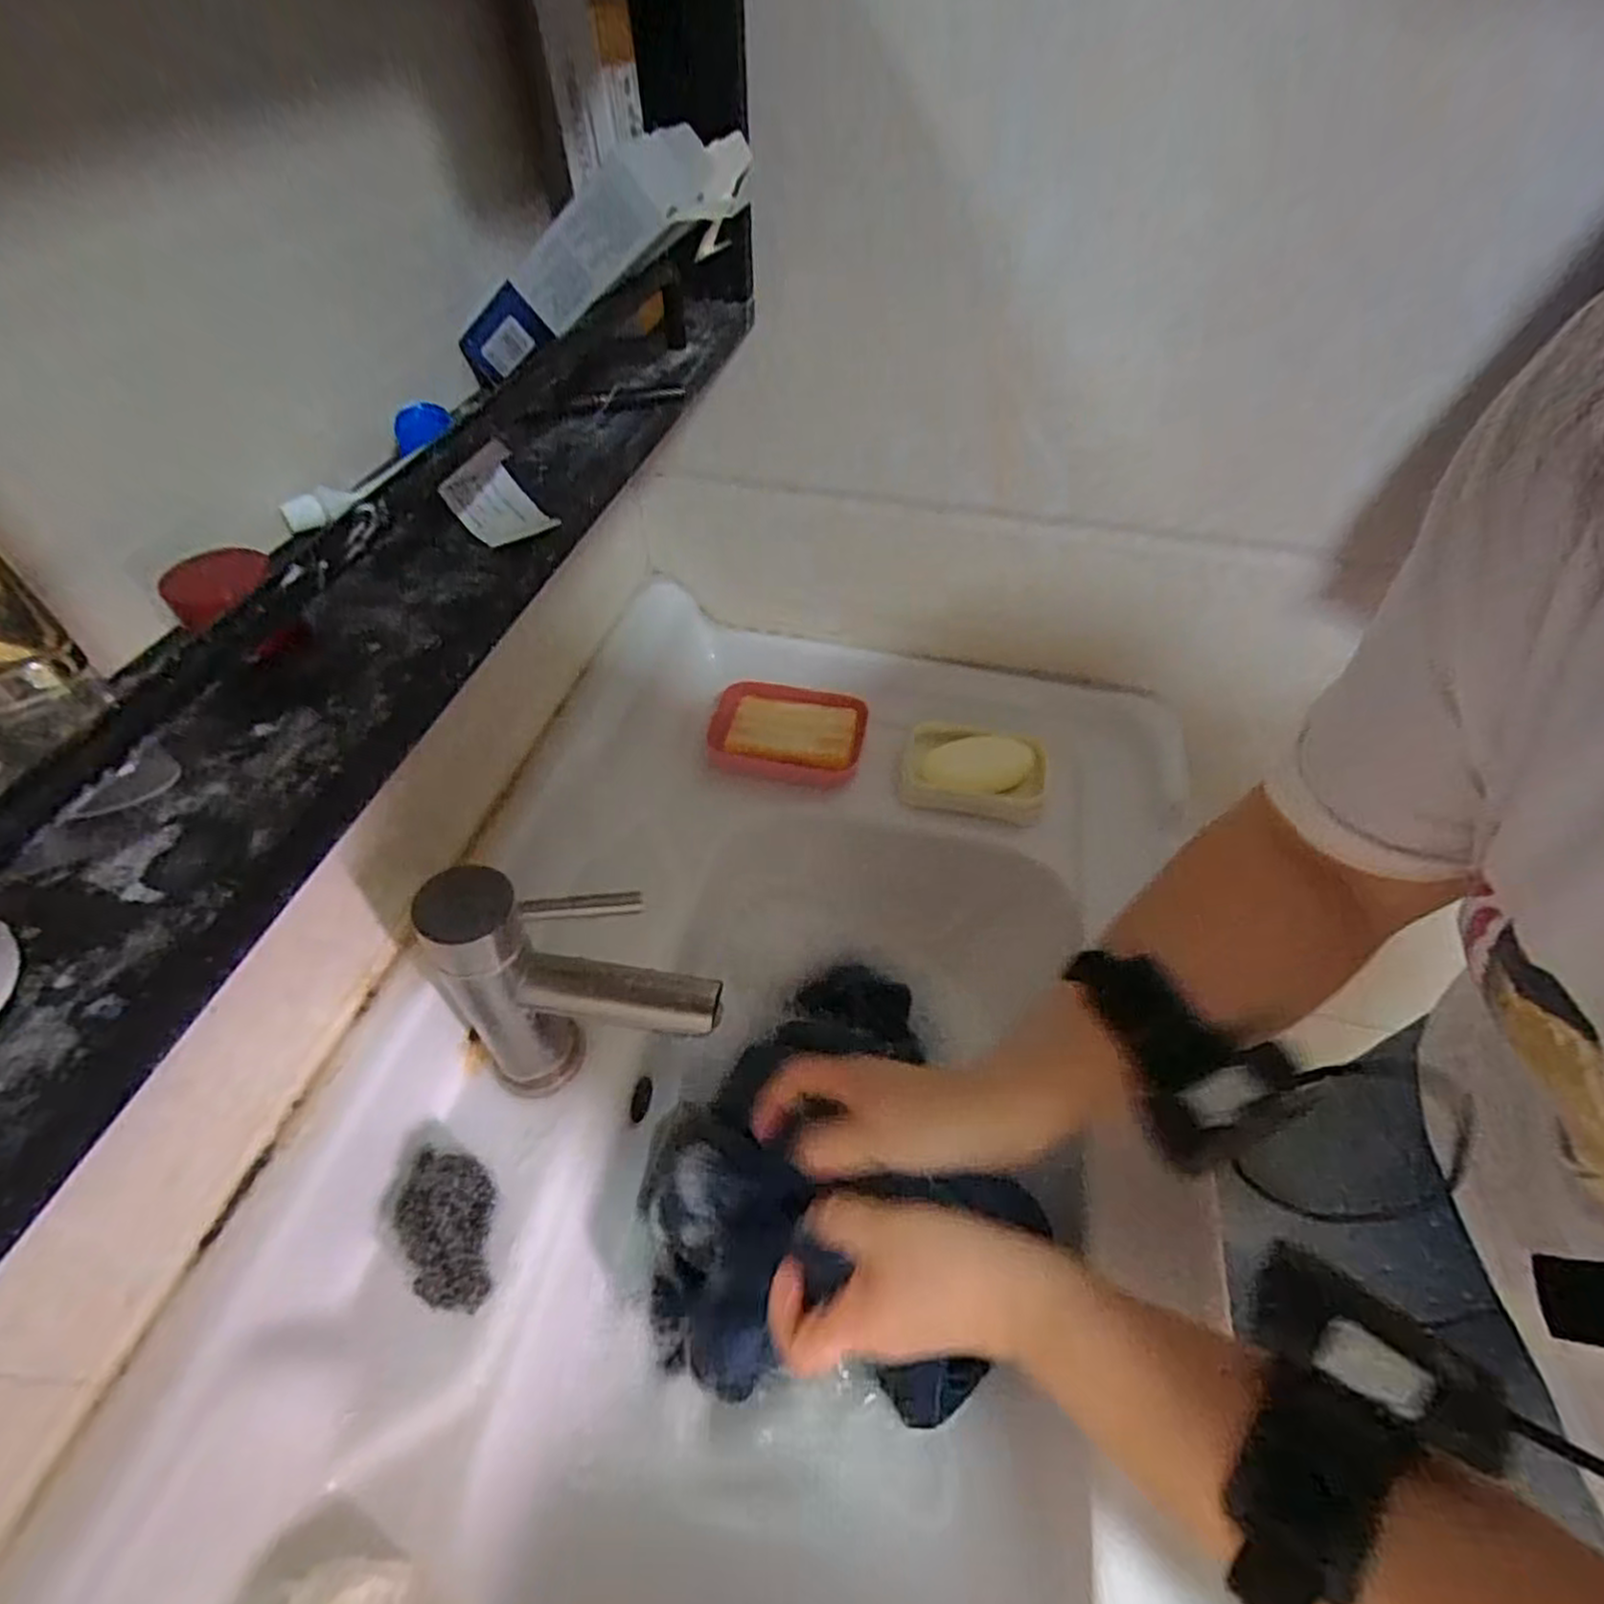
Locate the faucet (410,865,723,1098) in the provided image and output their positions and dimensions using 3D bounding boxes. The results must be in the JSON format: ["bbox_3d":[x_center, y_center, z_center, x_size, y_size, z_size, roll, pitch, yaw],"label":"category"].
[{"bbox_3d":[-0.112,0.104,0.400,0.138,0.164,0.055,1,50,0],"label":"faucet"}]

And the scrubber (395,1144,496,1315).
[{"bbox_3d":[-0.188,0.220,0.394,0.043,0.033,0.077,-9,50,-8],"label":"scrubber"}]

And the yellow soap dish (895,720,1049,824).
[{"bbox_3d":[0.141,-0.029,0.628,0.113,0.027,0.082,7,50,5],"label":"yellow soap dish"}]

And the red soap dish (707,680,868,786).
[{"bbox_3d":[-0.011,-0.063,0.638,0.124,0.021,0.099,5,50,3],"label":"red soap dish"}]

